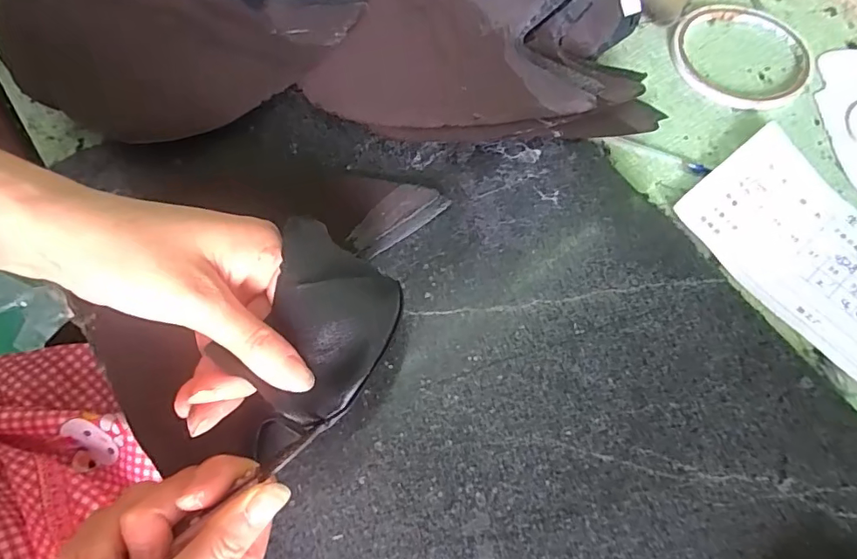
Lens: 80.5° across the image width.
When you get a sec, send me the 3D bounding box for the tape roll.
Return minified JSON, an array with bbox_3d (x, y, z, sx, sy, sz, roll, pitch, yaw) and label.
[{"bbox_3d":[0.218,-0.157,0.353,0.093,0.006,0.093,13,72,4],"label":"tape roll"}]

